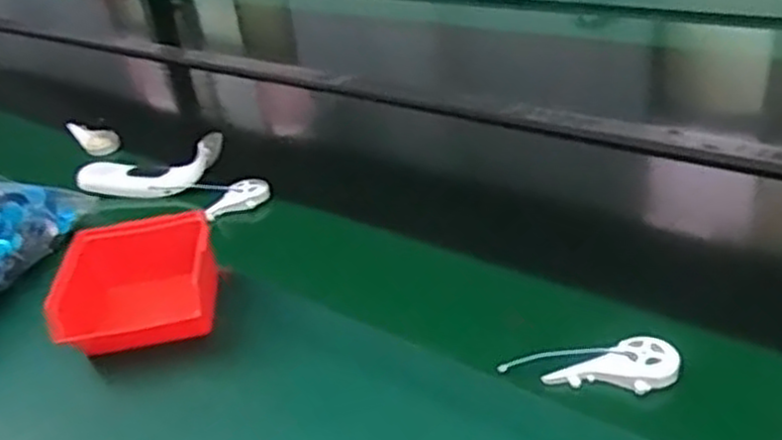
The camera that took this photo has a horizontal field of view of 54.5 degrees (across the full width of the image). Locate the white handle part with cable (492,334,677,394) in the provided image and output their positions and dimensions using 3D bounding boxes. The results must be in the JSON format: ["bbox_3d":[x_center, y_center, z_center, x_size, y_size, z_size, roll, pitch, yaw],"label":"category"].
[{"bbox_3d":[0.149,0.105,0.568,0.124,0.018,0.048,3,32,18],"label":"white handle part with cable"}]

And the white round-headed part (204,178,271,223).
[{"bbox_3d":[-0.174,-0.023,0.858,0.076,0.026,0.023,-27,33,-7],"label":"white round-headed part"}]

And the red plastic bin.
[{"bbox_3d":[-0.218,0.059,0.667,0.136,0.058,0.153,-6,30,3],"label":"red plastic bin"}]

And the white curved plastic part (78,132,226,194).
[{"bbox_3d":[-0.298,-0.069,0.907,0.206,0.049,0.058,2,32,16],"label":"white curved plastic part"}]

